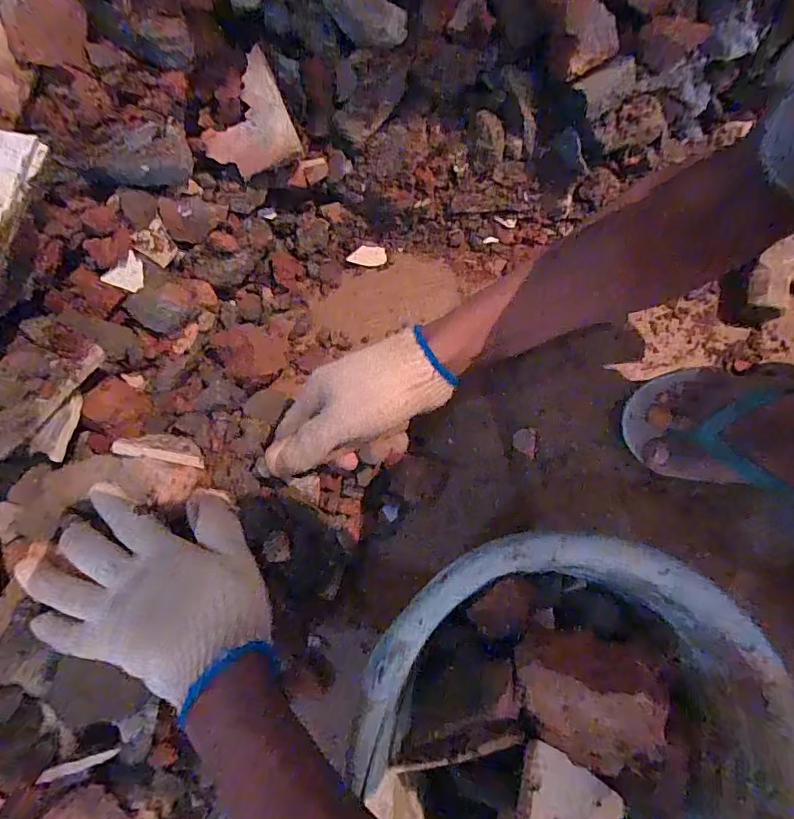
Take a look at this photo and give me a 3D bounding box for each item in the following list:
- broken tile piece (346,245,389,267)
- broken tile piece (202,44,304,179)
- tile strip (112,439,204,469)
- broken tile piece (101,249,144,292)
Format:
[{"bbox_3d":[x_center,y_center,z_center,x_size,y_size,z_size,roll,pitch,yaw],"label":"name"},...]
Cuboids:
[{"bbox_3d":[-0.031,-0.162,0.508,0.041,0.004,0.020,1,105,-12],"label":"broken tile piece"},{"bbox_3d":[-0.126,-0.236,0.394,0.072,0.008,0.075,-19,113,8],"label":"broken tile piece"},{"bbox_3d":[-0.198,0.037,0.403,0.070,0.008,0.011,15,77,-16],"label":"tile strip"},{"bbox_3d":[-0.226,-0.114,0.409,0.026,0.004,0.034,44,71,-29],"label":"broken tile piece"}]

